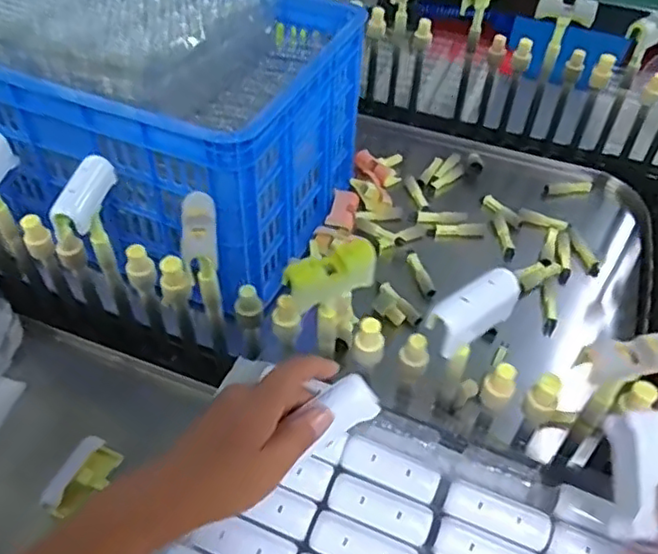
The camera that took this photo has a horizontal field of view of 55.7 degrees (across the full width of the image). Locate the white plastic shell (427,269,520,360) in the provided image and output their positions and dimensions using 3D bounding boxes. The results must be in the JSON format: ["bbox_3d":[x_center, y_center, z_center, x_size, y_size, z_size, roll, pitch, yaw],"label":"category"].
[{"bbox_3d":[0.112,0.025,0.479,0.074,0.038,0.026,-26,54,-24],"label":"white plastic shell"}]

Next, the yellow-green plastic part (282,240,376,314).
[{"bbox_3d":[0.002,0.000,0.507,0.075,0.047,0.018,-17,51,-18],"label":"yellow-green plastic part"}]

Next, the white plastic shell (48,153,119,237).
[{"bbox_3d":[-0.212,-0.074,0.544,0.028,0.029,0.072,13,48,8],"label":"white plastic shell"}]

